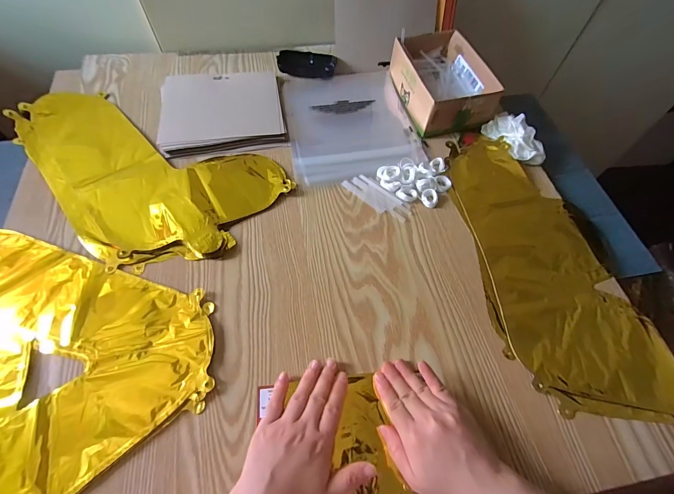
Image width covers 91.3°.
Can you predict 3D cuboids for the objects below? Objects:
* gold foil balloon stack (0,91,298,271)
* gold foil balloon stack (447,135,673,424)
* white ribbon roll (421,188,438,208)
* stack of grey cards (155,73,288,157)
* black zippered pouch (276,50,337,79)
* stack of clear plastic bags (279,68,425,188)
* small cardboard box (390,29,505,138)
[{"bbox_3d":[-0.299,-0.127,0.495,0.402,0.030,0.249,34,64,17],"label":"gold foil balloon stack"},{"bbox_3d":[0.288,0.007,0.448,0.201,0.015,0.412,-3,59,-4],"label":"gold foil balloon stack"},{"bbox_3d":[0.137,-0.072,0.488,0.025,0.011,0.026,1,59,-1],"label":"white ribbon roll"},{"bbox_3d":[-0.195,-0.235,0.561,0.198,0.018,0.171,-9,60,-7],"label":"stack of grey cards"},{"bbox_3d":[-0.057,-0.351,0.629,0.107,0.028,0.046,-1,59,-2],"label":"black zippered pouch"},{"bbox_3d":[0.021,-0.220,0.571,0.214,0.009,0.247,-12,60,-9],"label":"stack of clear plastic bags"},{"bbox_3d":[0.181,-0.291,0.580,0.131,0.068,0.195,-11,60,-9],"label":"small cardboard box"}]

